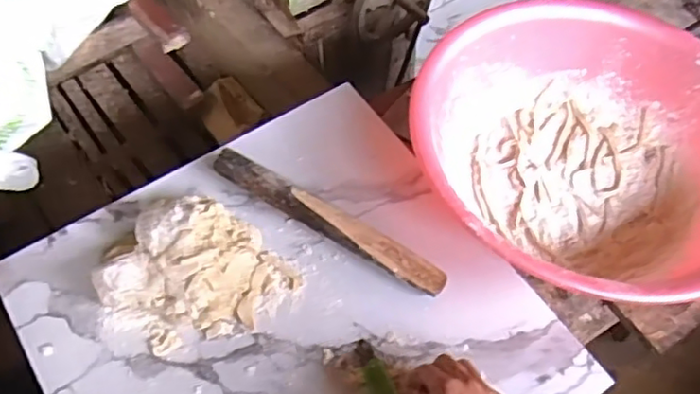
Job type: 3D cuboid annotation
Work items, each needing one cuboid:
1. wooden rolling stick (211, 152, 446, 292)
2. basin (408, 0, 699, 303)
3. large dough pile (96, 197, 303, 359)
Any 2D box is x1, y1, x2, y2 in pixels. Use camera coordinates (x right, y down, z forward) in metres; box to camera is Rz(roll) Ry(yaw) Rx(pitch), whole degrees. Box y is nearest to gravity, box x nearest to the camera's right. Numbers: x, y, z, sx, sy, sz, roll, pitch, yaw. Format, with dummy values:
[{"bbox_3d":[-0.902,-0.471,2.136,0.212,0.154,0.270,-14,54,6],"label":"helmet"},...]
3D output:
[{"bbox_3d":[-0.028,0.024,0.731,0.300,0.023,0.031,29,65,14],"label":"wooden rolling stick"},{"bbox_3d":[0.282,-0.050,0.762,0.393,0.134,0.396,1,61,-1],"label":"basin"},{"bbox_3d":[-0.169,0.074,0.689,0.211,0.065,0.155,-14,59,-11],"label":"large dough pile"}]

